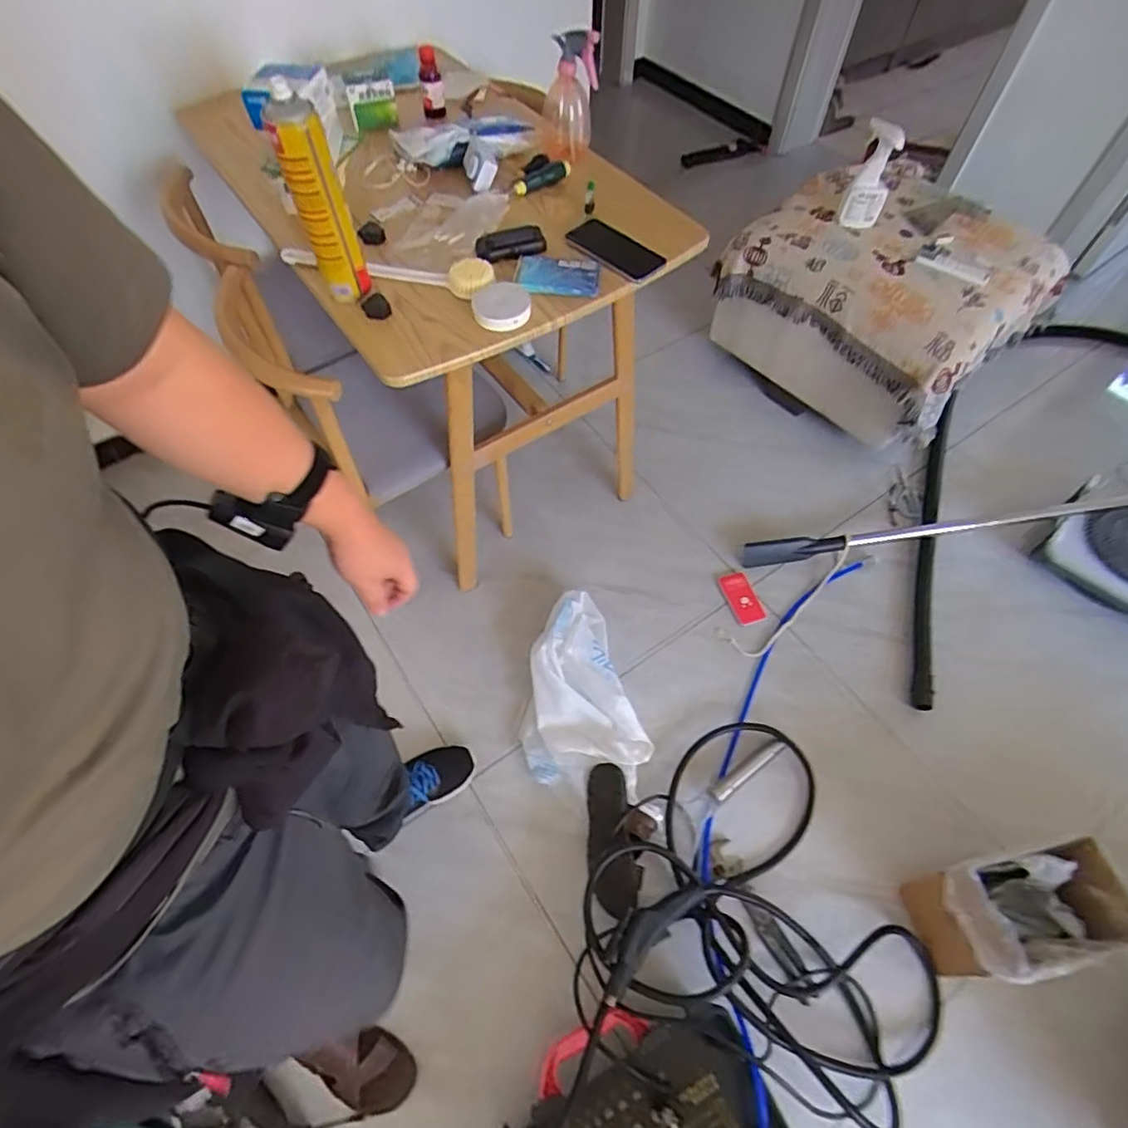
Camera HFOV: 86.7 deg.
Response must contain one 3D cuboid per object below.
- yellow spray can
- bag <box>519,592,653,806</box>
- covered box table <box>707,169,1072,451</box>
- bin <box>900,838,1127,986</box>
[{"bbox_3d":[-0.321,-0.472,0.784,0.070,0.238,0.057,-19,61,-11],"label":"yellow spray can"},{"bbox_3d":[0.015,0.281,1.263,0.233,0.085,0.413,-14,61,-8],"label":"bag"},{"bbox_3d":[0.860,-0.731,1.648,0.679,0.342,0.652,40,67,21],"label":"covered box table"},{"bbox_3d":[0.756,0.577,1.000,0.261,0.192,0.165,-8,60,-5],"label":"bin"}]

